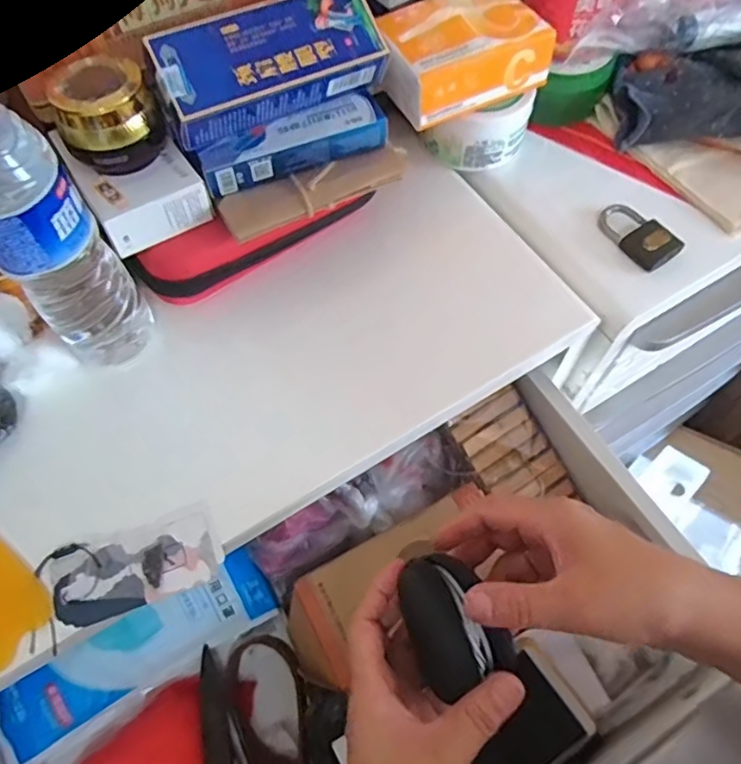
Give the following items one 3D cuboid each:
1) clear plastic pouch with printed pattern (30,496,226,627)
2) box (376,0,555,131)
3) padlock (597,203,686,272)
[{"bbox_3d":[-0.148,0.115,0.380,0.103,0.013,0.053,-20,64,-9],"label":"clear plastic pouch with printed pattern"},{"bbox_3d":[0.071,-0.260,0.471,0.121,0.052,0.081,-25,65,-11],"label":"box"},{"bbox_3d":[0.221,-0.124,0.491,0.038,0.015,0.069,-32,66,-14],"label":"padlock"}]

